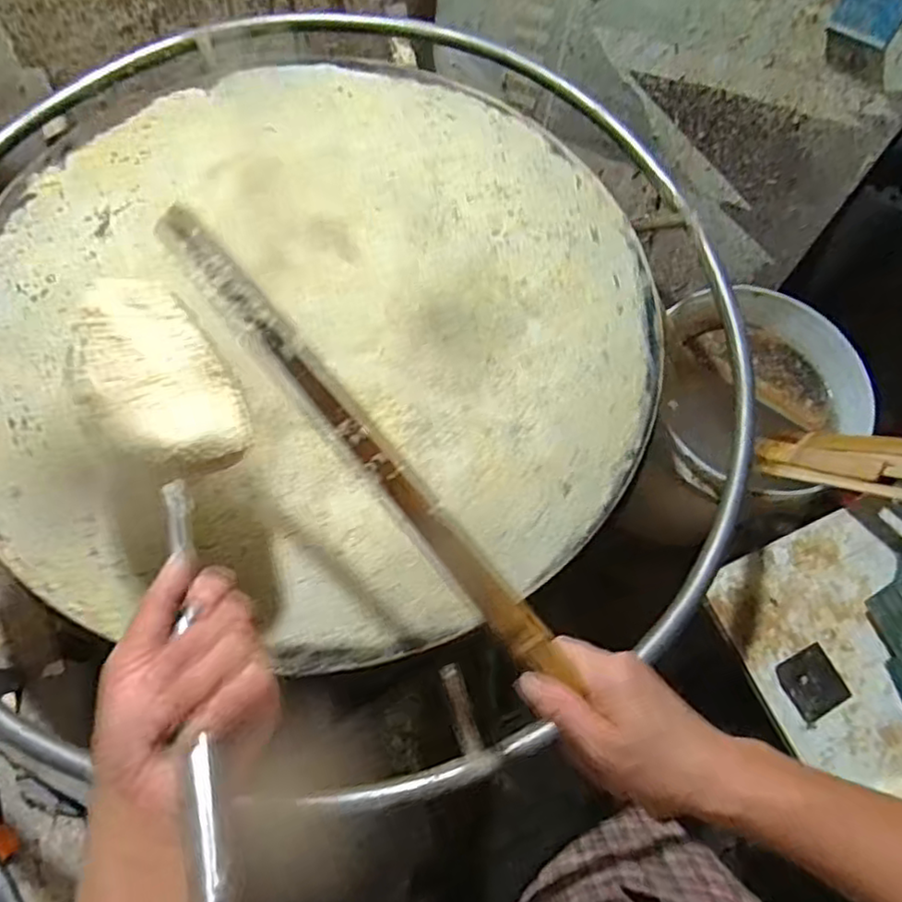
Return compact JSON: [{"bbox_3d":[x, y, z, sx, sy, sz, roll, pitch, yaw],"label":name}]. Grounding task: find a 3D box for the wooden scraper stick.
[{"bbox_3d":[-0.057,-0.006,0.408,0.023,0.024,0.370,-39,87,-17],"label":"wooden scraper stick"}]

